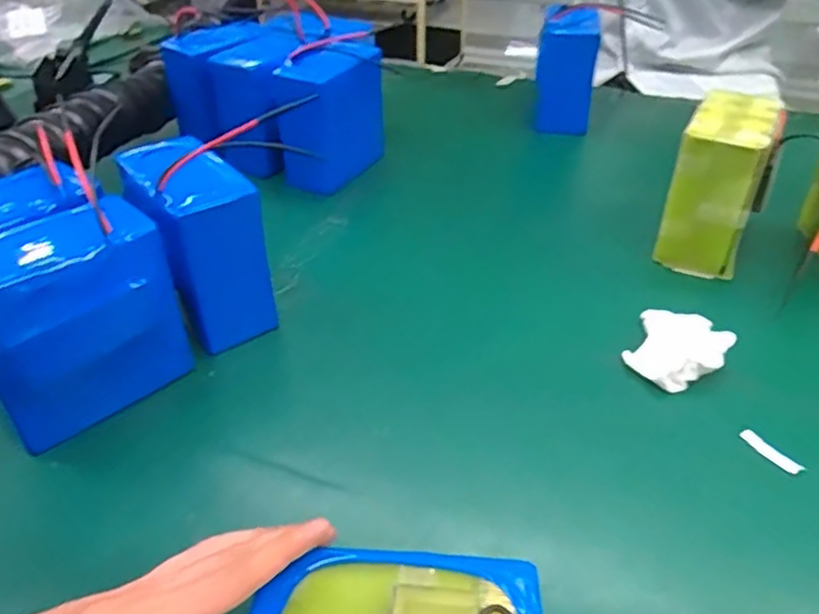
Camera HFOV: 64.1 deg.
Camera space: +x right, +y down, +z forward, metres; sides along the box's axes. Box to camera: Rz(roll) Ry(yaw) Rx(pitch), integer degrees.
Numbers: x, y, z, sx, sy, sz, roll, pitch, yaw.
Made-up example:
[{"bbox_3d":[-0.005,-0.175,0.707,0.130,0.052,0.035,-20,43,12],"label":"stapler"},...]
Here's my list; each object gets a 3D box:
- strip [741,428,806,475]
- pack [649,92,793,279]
[{"bbox_3d":[0.274,0.110,0.496,0.014,0.004,0.047,-30,46,-22],"label":"strip"},{"bbox_3d":[0.325,-0.126,0.693,0.085,0.158,0.133,18,41,22],"label":"pack"}]

